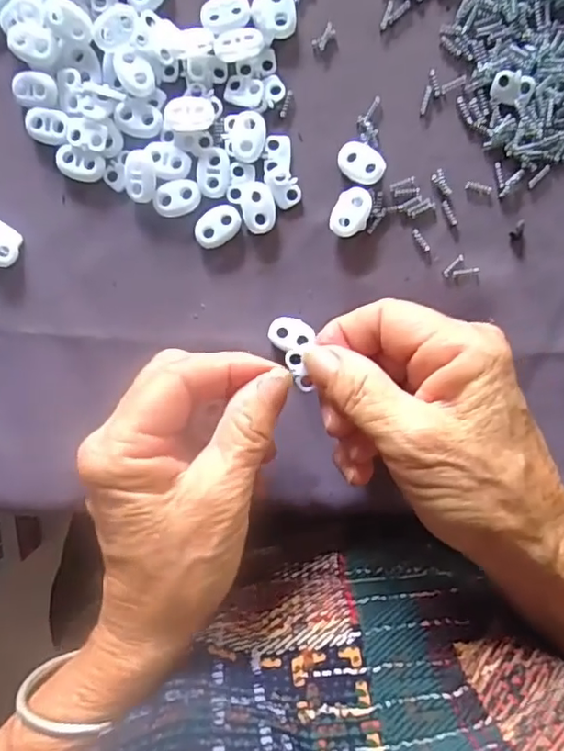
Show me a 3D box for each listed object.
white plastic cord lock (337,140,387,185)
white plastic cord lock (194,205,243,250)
[{"bbox_3d":[0.036,-0.097,0.266,0.022,0.008,0.015,40,97,-4],"label":"white plastic cord lock"},{"bbox_3d":[-0.030,-0.070,0.273,0.023,0.004,0.015,-34,95,6],"label":"white plastic cord lock"}]

